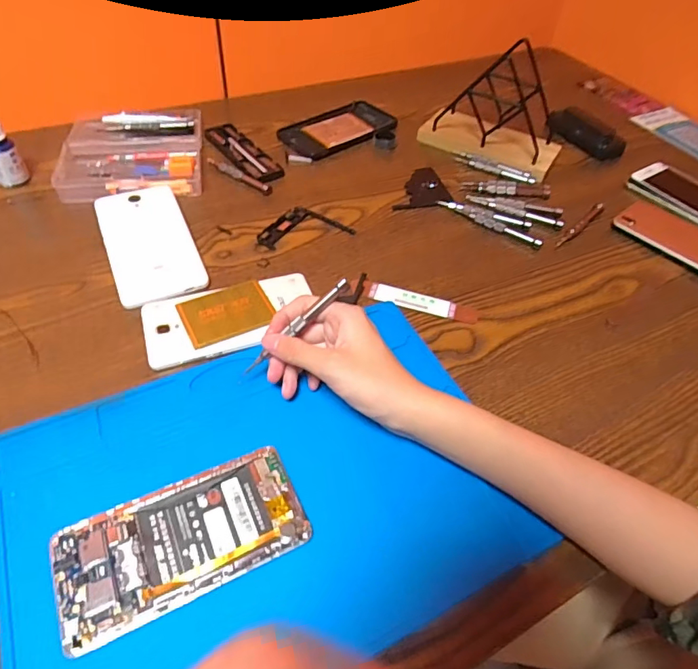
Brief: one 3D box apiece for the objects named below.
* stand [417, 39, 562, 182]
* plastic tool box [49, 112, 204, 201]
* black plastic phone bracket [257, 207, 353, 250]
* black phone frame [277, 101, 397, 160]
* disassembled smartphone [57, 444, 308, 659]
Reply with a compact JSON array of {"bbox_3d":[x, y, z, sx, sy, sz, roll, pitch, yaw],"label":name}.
[{"bbox_3d":[0.198,-0.292,0.615,0.163,0.105,0.131,28,53,18],"label":"stand"},{"bbox_3d":[-0.246,-0.212,0.567,0.144,0.022,0.168,-6,50,-10],"label":"plastic tool box"},{"bbox_3d":[-0.049,-0.114,0.513,0.097,0.004,0.053,-15,52,-16],"label":"black plastic phone bracket"},{"bbox_3d":[-0.014,-0.270,0.645,0.155,0.011,0.085,-29,58,-26],"label":"black phone frame"},{"bbox_3d":[-0.100,0.123,0.300,0.141,0.010,0.069,-20,54,-20],"label":"disassembled smartphone"}]

